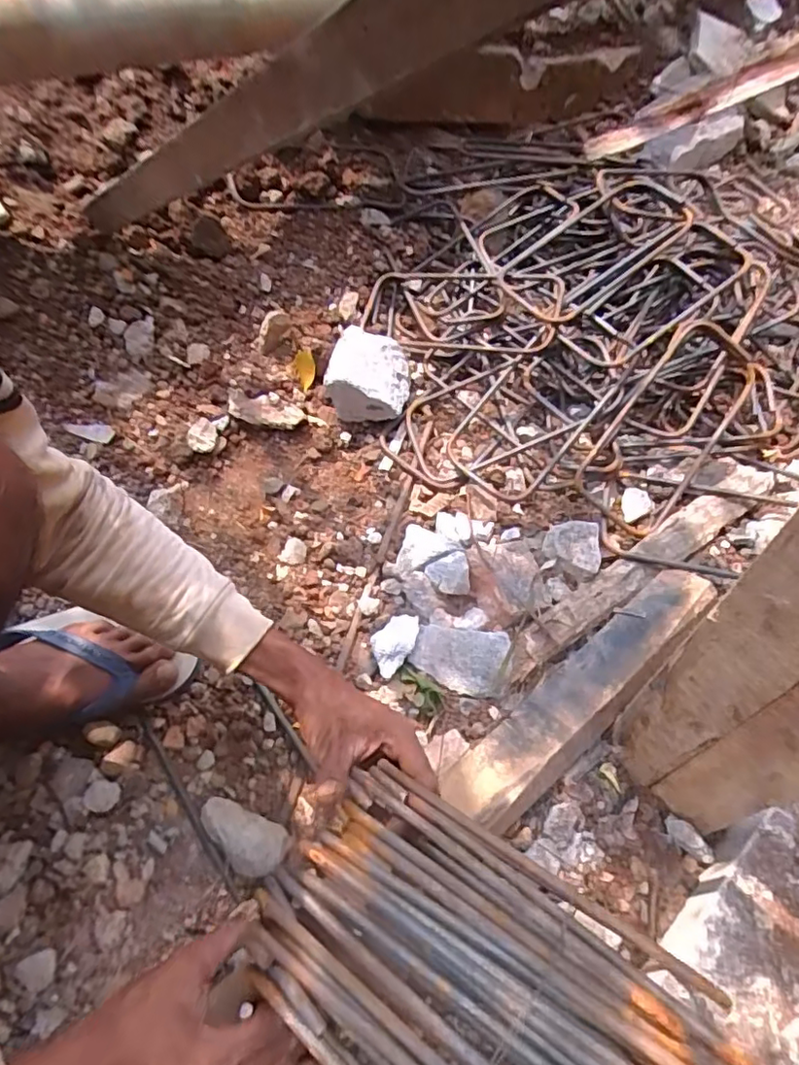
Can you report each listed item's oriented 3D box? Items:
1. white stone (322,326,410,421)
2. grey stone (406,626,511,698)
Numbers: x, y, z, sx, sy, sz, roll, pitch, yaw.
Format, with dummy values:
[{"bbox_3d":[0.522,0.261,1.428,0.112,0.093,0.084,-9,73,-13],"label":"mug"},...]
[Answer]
[{"bbox_3d":[-0.034,-0.191,0.728,0.090,0.070,0.109,6,57,7],"label":"white stone"},{"bbox_3d":[0.058,0.122,0.589,0.089,0.027,0.061,11,57,10],"label":"grey stone"}]

